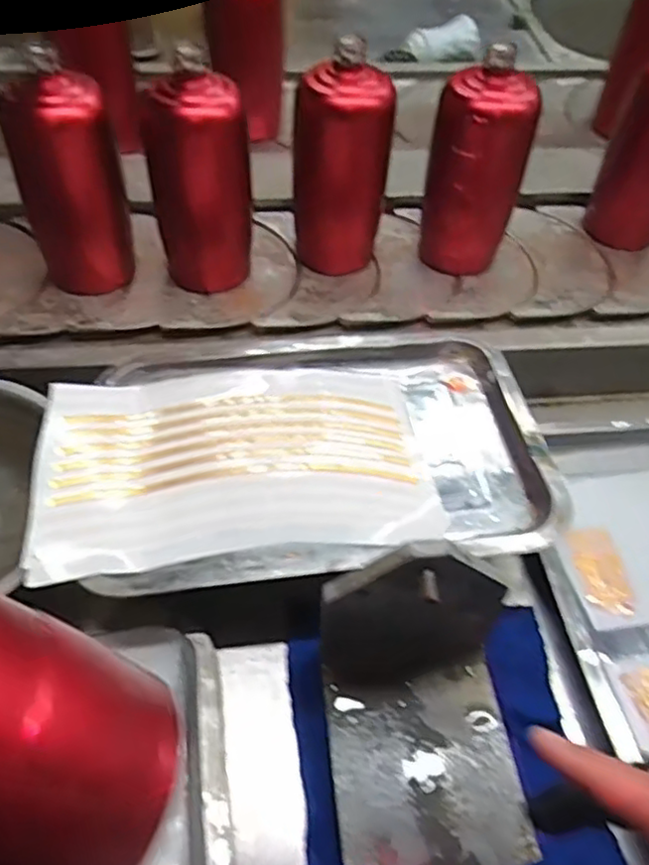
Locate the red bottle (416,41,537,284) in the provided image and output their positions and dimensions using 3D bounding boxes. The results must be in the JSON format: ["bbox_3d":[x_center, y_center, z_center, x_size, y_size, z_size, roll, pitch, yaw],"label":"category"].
[{"bbox_3d":[0.131,-0.220,0.576,0.072,0.182,0.057,-25,56,-18],"label":"red bottle"}]

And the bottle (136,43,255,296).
[{"bbox_3d":[-0.100,-0.201,0.544,0.061,0.170,0.068,34,59,24],"label":"bottle"}]

